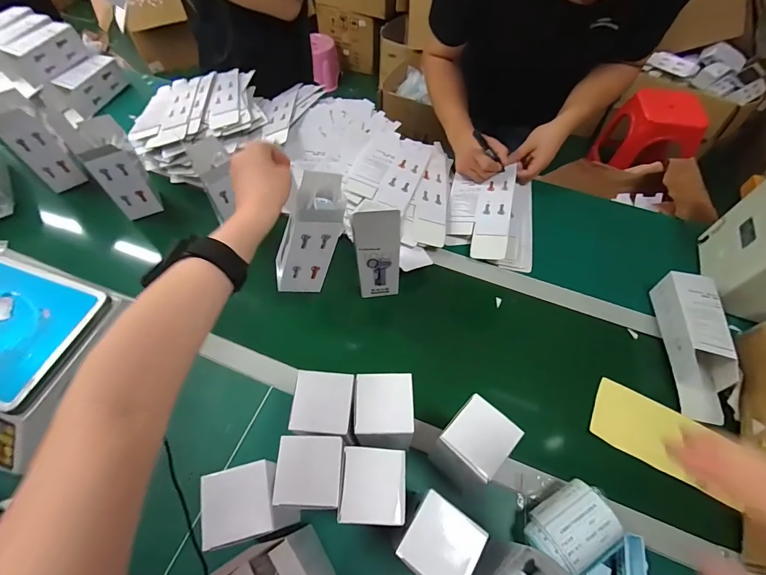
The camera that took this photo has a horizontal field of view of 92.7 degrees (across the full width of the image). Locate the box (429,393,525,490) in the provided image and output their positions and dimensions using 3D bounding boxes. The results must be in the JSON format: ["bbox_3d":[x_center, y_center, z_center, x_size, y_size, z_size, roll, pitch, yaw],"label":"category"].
[{"bbox_3d":[0.116,0.214,0.489,0.076,0.147,0.076,39,66,20],"label":"box"}]

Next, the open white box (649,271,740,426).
[{"bbox_3d":[0.544,0.097,0.632,0.082,0.074,0.244,10,59,5],"label":"open white box"}]

